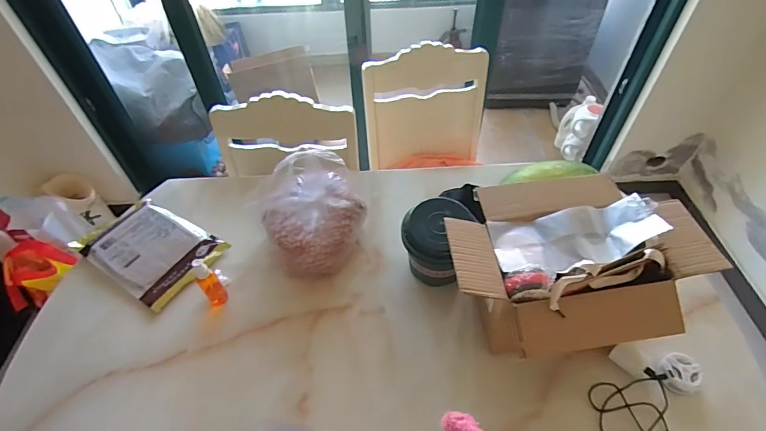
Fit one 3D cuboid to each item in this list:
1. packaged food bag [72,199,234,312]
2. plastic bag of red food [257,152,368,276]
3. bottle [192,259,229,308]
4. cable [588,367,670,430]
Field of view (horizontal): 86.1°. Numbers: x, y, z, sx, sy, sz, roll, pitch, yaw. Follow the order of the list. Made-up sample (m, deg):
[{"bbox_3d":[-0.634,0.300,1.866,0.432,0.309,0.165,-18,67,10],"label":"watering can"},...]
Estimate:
[{"bbox_3d":[-0.518,0.069,0.900,0.309,0.030,0.186,23,55,20],"label":"packaged food bag"},{"bbox_3d":[-0.135,-0.015,0.829,0.213,0.191,0.192,-28,55,-19],"label":"plastic bag of red food"},{"bbox_3d":[-0.329,0.120,0.767,0.035,0.126,0.046,-33,56,-23],"label":"bottle"},{"bbox_3d":[0.394,0.319,0.656,0.120,0.016,0.162,13,52,13],"label":"cable"}]

